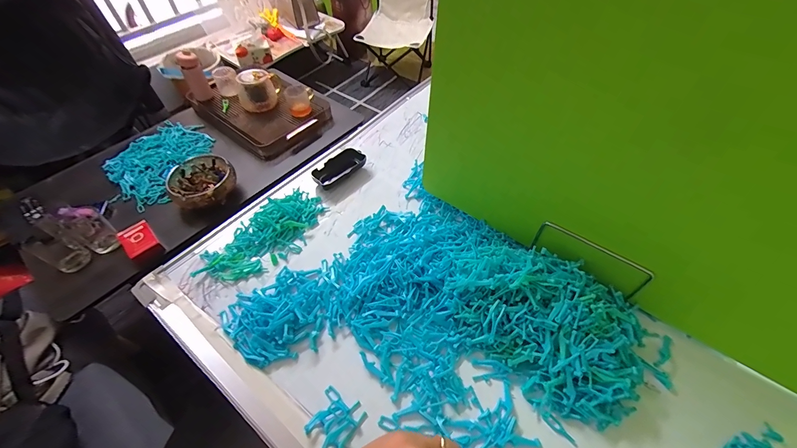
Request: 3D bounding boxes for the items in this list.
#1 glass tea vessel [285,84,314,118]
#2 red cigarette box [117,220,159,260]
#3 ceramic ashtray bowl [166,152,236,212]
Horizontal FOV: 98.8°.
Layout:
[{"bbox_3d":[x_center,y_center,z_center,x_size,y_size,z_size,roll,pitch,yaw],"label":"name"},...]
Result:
[{"bbox_3d":[-0.271,-0.338,0.937,0.062,0.061,0.062,7,52,7],"label":"glass tea vessel"},{"bbox_3d":[-0.547,0.035,0.722,0.058,0.028,0.090,-36,59,-24],"label":"red cigarette box"},{"bbox_3d":[-0.452,-0.092,0.792,0.141,0.069,0.131,-1,51,1],"label":"ceramic ashtray bowl"}]

